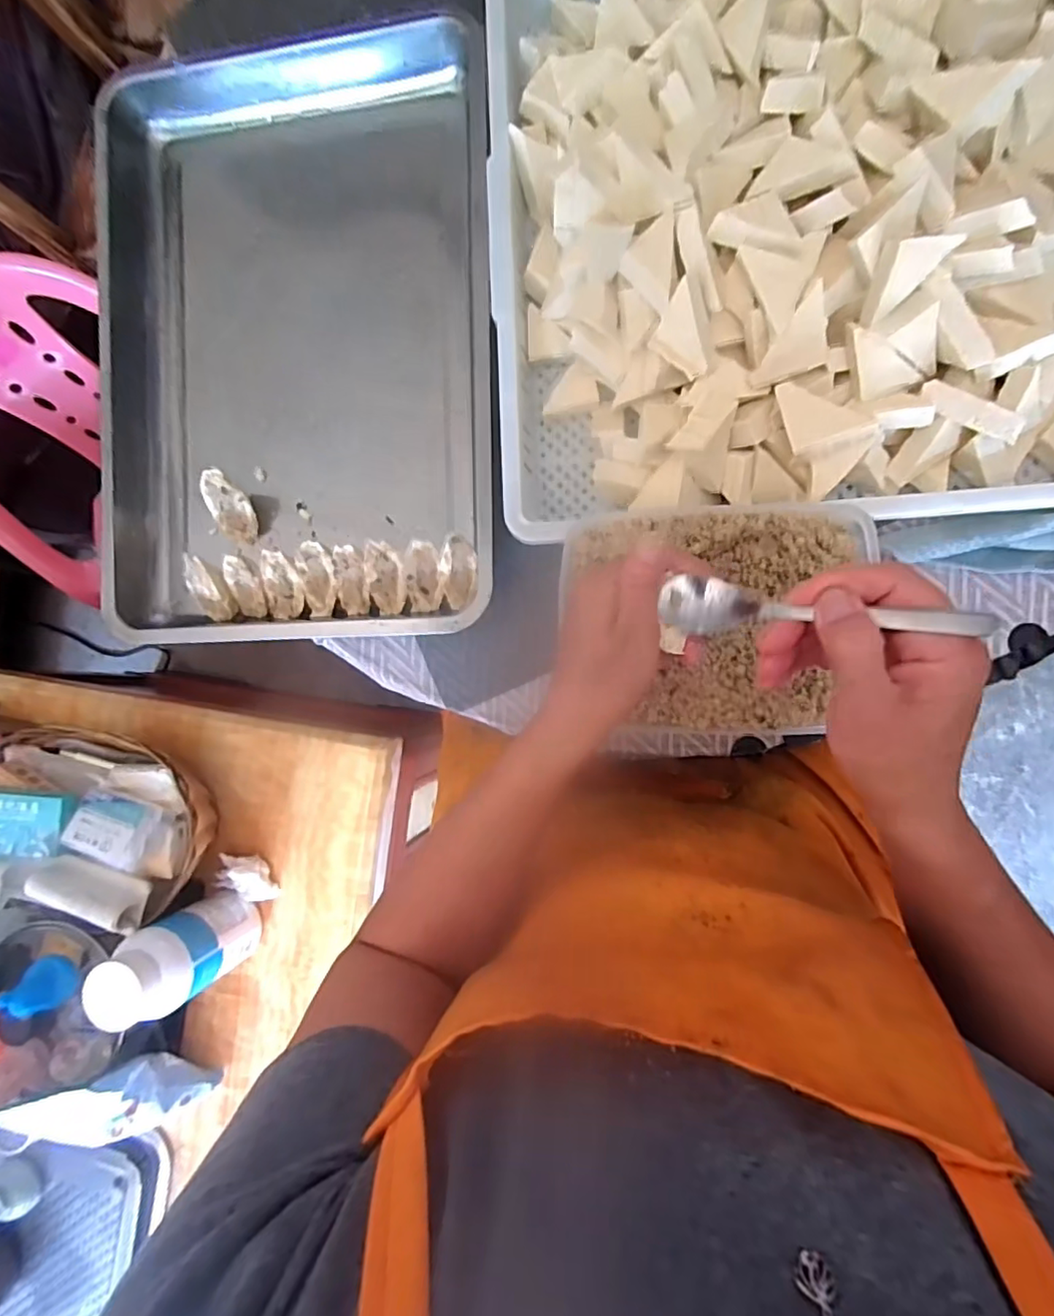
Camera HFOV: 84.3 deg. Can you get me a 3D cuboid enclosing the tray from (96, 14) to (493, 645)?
[{"bbox_3d":[-0.199,-0.269,0.505,0.337,0.054,0.500,-1,86,8],"label":"tray"}]

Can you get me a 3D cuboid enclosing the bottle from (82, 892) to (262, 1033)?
[{"bbox_3d":[-0.337,0.291,0.577,0.064,0.160,0.075,-19,84,8],"label":"bottle"}]

